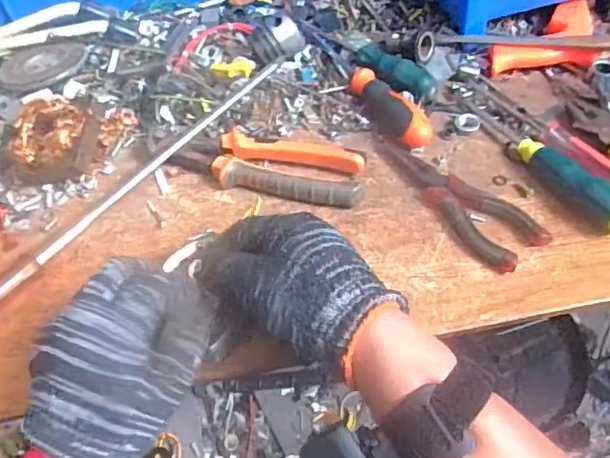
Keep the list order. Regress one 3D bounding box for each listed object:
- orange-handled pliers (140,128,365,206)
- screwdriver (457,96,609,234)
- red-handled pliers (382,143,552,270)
[{"bbox_3d":[-0.043,-0.057,0.494,0.191,0.020,0.053,10,53,13],"label":"orange-handled pliers"},{"bbox_3d":[0.196,-0.065,0.482,0.032,0.031,0.185,-28,54,-17],"label":"screwdriver"},{"bbox_3d":[0.119,-0.026,0.464,0.051,0.016,0.153,-37,57,-23],"label":"red-handled pliers"}]

